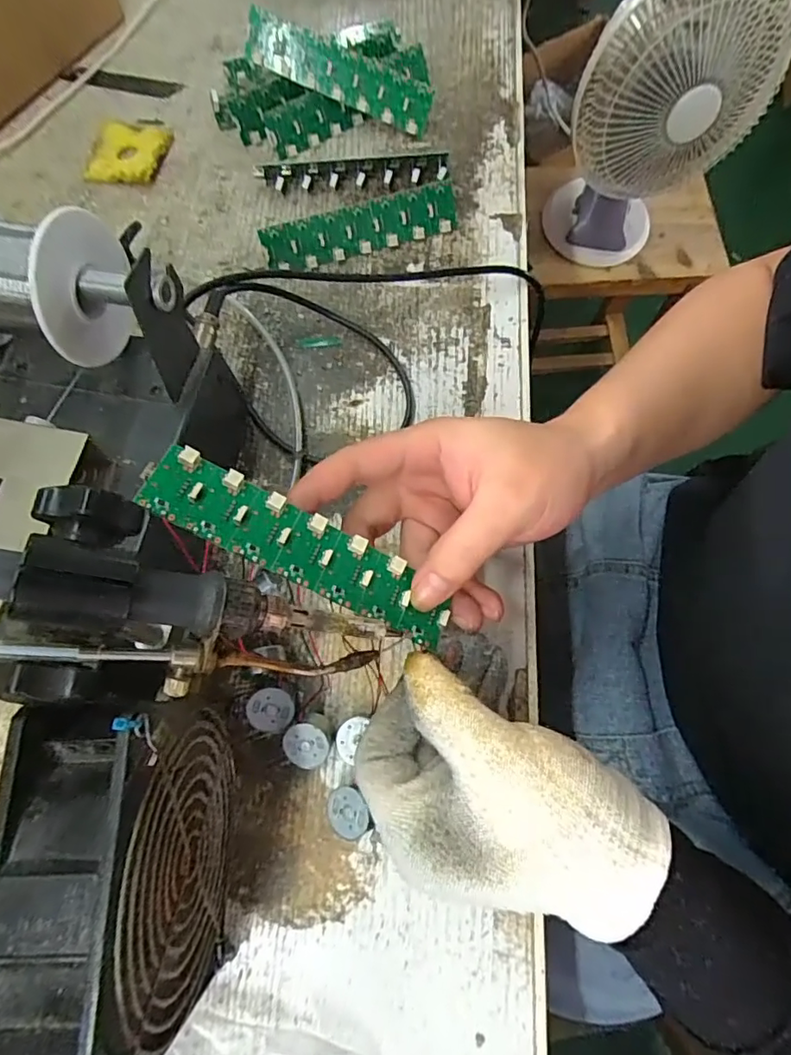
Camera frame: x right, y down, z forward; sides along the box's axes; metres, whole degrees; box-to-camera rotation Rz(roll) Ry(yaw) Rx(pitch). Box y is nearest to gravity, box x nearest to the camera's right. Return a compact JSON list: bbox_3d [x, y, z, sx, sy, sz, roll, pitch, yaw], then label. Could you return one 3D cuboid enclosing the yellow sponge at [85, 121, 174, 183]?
[{"bbox_3d":[-0.207,-0.291,0.415,0.055,0.006,0.057,11,73,5],"label":"yellow sponge"}]

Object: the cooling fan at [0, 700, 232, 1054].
[{"bbox_3d":[-0.101,0.133,0.214,0.048,0.120,0.119,-1,72,1],"label":"cooling fan"}]

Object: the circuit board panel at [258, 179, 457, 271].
[{"bbox_3d":[-0.024,-0.208,0.373,0.135,0.031,0.005,-16,33,-2],"label":"circuit board panel"}]

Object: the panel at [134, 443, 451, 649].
[{"bbox_3d":[-0.039,0.009,0.228,0.138,0.005,0.031,30,74,-10],"label":"panel"}]

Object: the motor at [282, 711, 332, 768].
[{"bbox_3d":[-0.044,0.109,0.273,0.025,0.012,0.023,0,93,7],"label":"motor"}]

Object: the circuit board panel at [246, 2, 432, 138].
[{"bbox_3d":[-0.040,-0.334,0.393,0.136,0.031,0.012,16,41,-11],"label":"circuit board panel"}]

